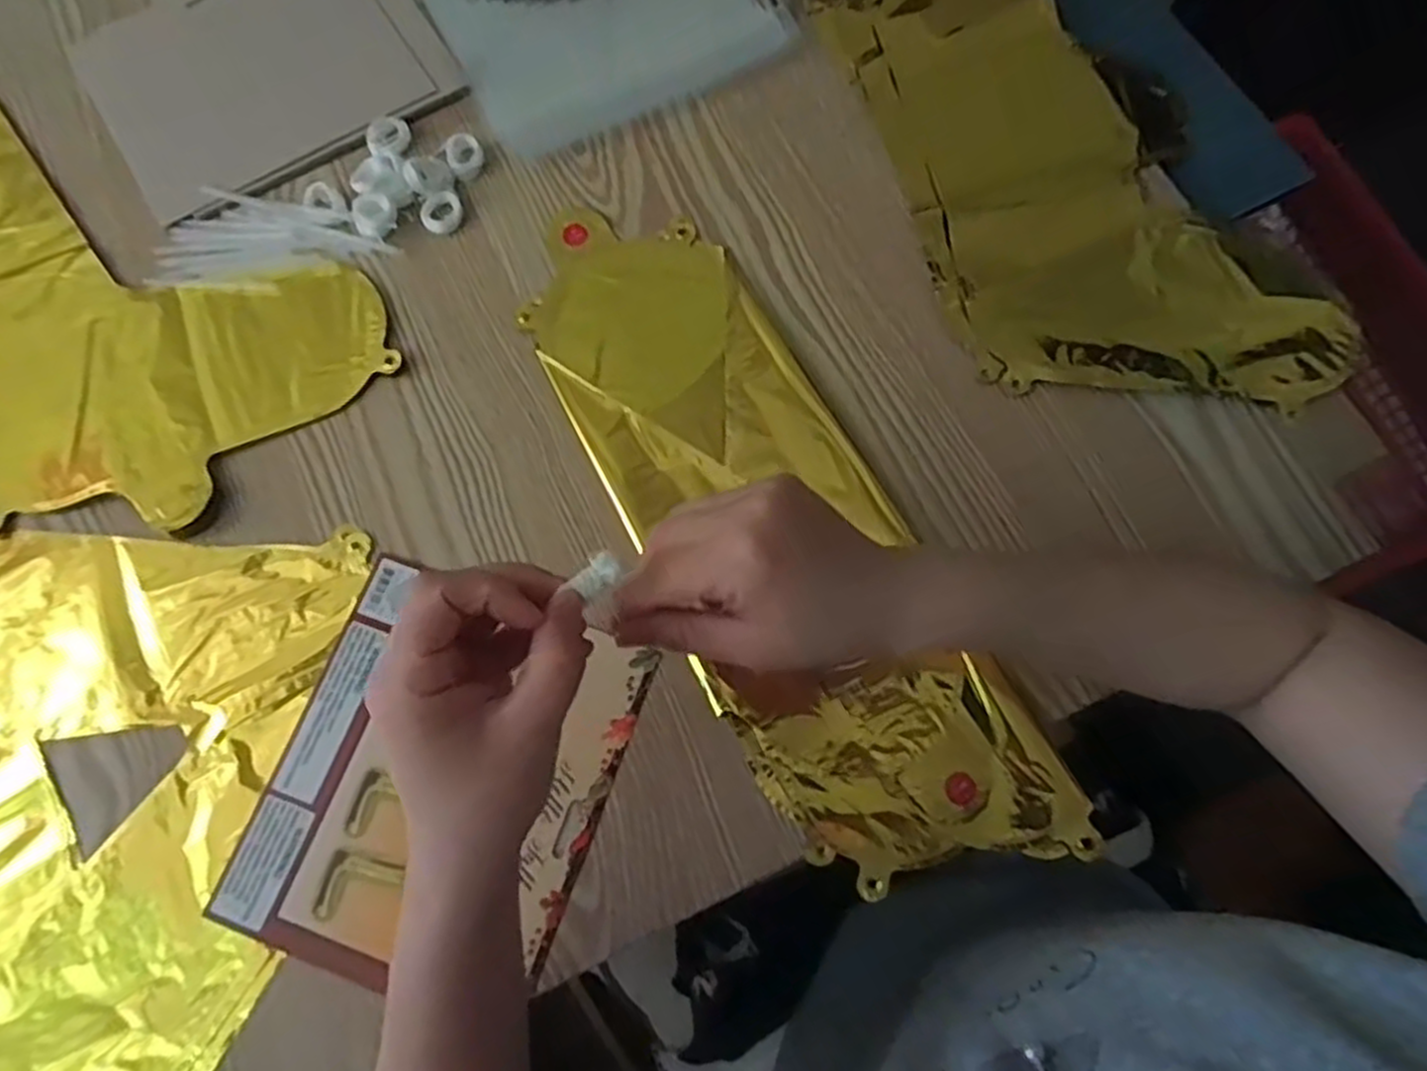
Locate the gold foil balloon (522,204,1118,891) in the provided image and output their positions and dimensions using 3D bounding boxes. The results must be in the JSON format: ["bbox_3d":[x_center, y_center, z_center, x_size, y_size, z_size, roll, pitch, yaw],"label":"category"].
[{"bbox_3d":[0.027,-0.009,0.427,0.134,0.011,0.417,-27,76,-7],"label":"gold foil balloon"}]

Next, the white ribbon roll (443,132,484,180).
[{"bbox_3d":[-0.156,-0.238,0.488,0.022,0.008,0.029,-23,75,-6],"label":"white ribbon roll"}]

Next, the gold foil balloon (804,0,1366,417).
[{"bbox_3d":[0.209,-0.257,0.490,0.206,0.017,0.418,-19,75,-5],"label":"gold foil balloon"}]

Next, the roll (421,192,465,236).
[{"bbox_3d":[-0.167,-0.198,0.481,0.026,0.006,0.024,0,74,0],"label":"roll"}]

